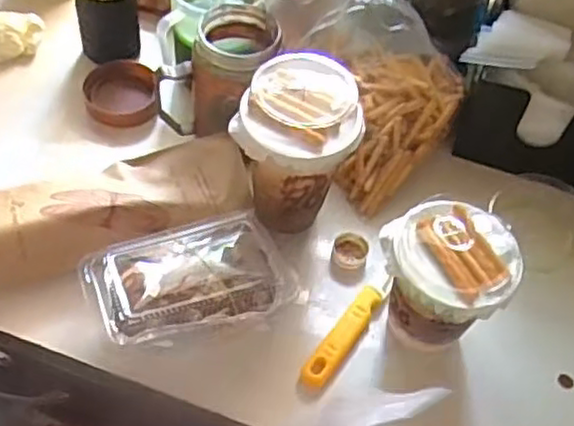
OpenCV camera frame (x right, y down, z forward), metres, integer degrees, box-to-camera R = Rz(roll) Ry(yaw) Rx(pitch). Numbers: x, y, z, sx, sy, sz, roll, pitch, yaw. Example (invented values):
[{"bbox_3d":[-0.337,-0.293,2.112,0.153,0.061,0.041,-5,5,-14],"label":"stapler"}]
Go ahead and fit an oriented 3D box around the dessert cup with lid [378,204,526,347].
[{"bbox_3d":[0.115,0.051,0.525,0.097,0.097,0.088,15,56,7],"label":"dessert cup with lid"}]

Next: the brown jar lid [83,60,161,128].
[{"bbox_3d":[-0.159,-0.116,0.673,0.070,0.023,0.065,1,55,-2],"label":"brown jar lid"}]

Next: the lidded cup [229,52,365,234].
[{"bbox_3d":[0.009,-0.049,0.553,0.091,0.135,0.089,1,55,-2],"label":"lidded cup"}]

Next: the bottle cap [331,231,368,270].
[{"bbox_3d":[0.055,0.033,0.602,0.030,0.013,0.029,6,55,1],"label":"bottle cap"}]

